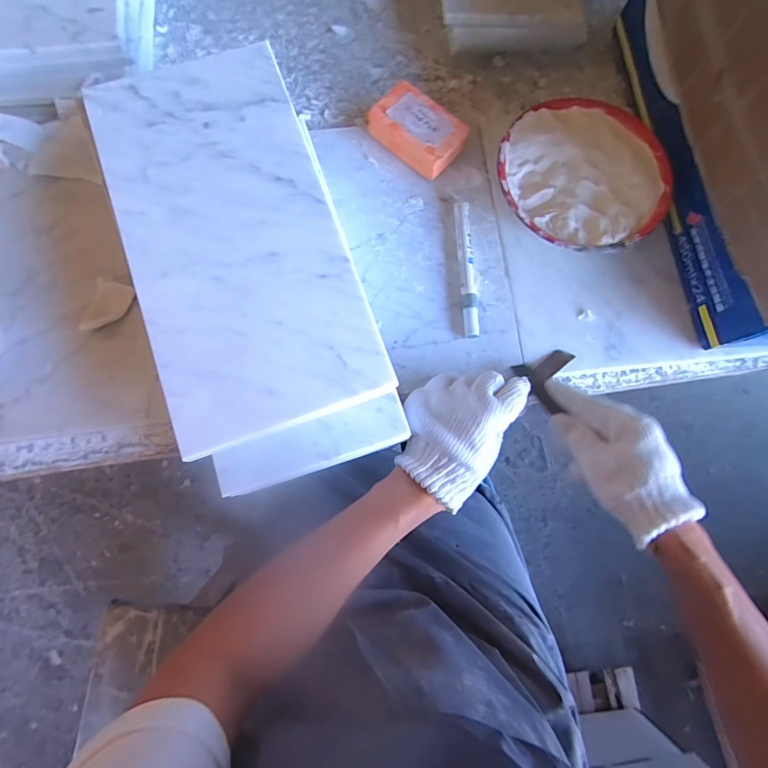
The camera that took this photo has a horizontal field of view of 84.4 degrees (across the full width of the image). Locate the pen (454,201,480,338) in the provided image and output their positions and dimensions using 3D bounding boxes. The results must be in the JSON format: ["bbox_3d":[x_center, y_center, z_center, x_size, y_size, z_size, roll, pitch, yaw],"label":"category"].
[{"bbox_3d":[0.084,-0.117,0.428,0.016,0.017,0.142,-2,78,0],"label":"pen"}]

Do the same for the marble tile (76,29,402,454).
[{"bbox_3d":[-0.113,-0.113,0.314,0.150,0.015,0.298,-19,77,-6],"label":"marble tile"}]

